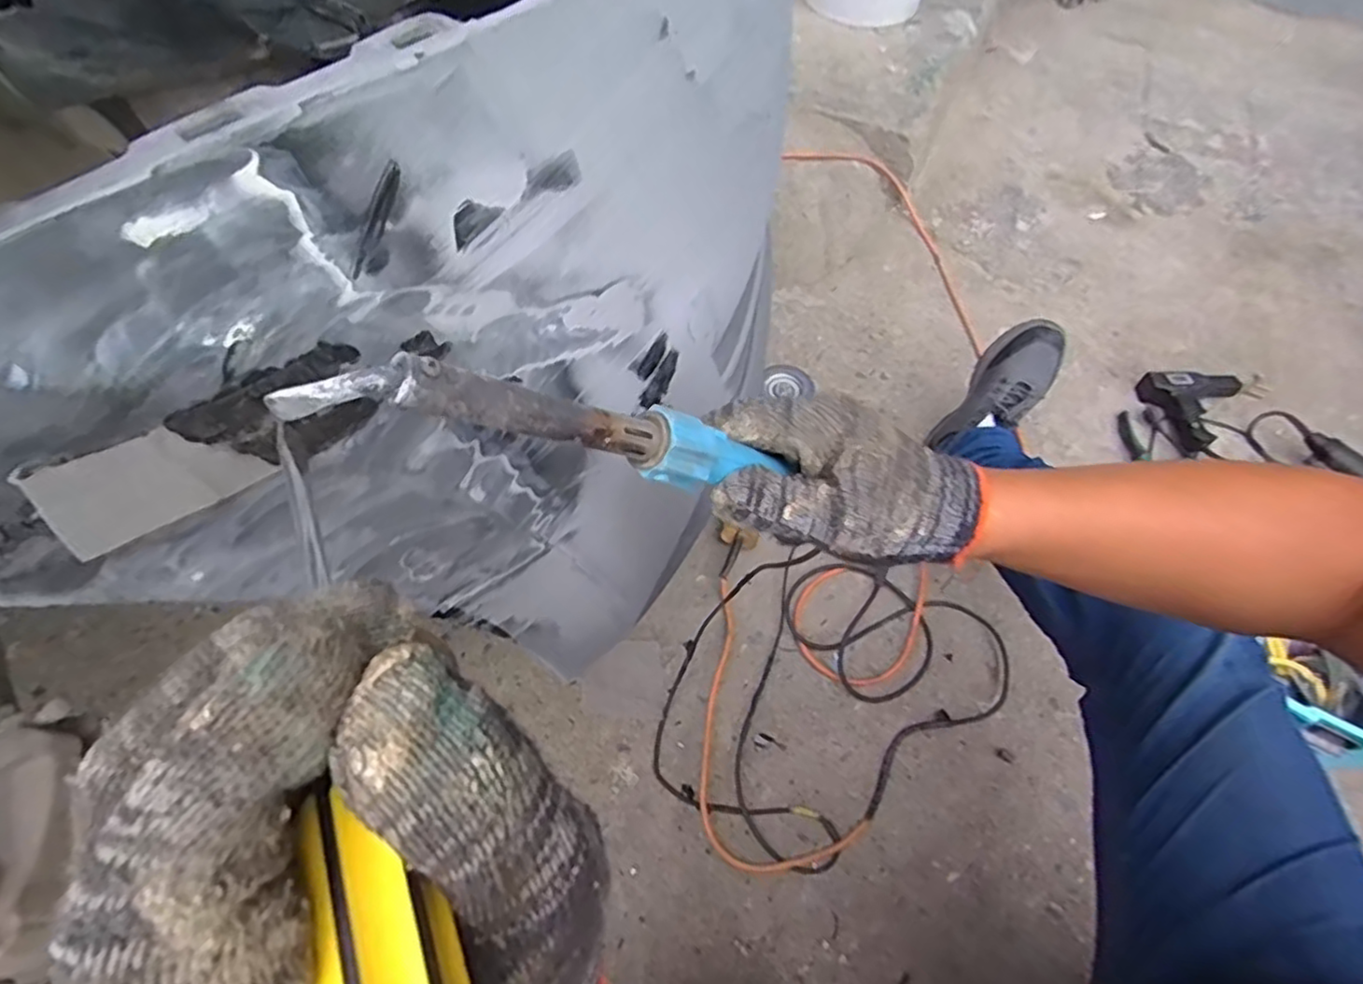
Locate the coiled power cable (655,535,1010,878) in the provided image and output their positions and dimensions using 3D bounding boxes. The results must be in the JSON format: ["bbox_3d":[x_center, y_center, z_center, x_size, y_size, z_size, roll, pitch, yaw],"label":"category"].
[{"bbox_3d":[0.194,0.259,0.843,0.387,0.019,0.438,22,59,11],"label":"coiled power cable"}]

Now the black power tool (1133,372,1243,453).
[{"bbox_3d":[0.833,-0.153,1.104,0.133,0.069,0.209,41,65,21],"label":"black power tool"}]

